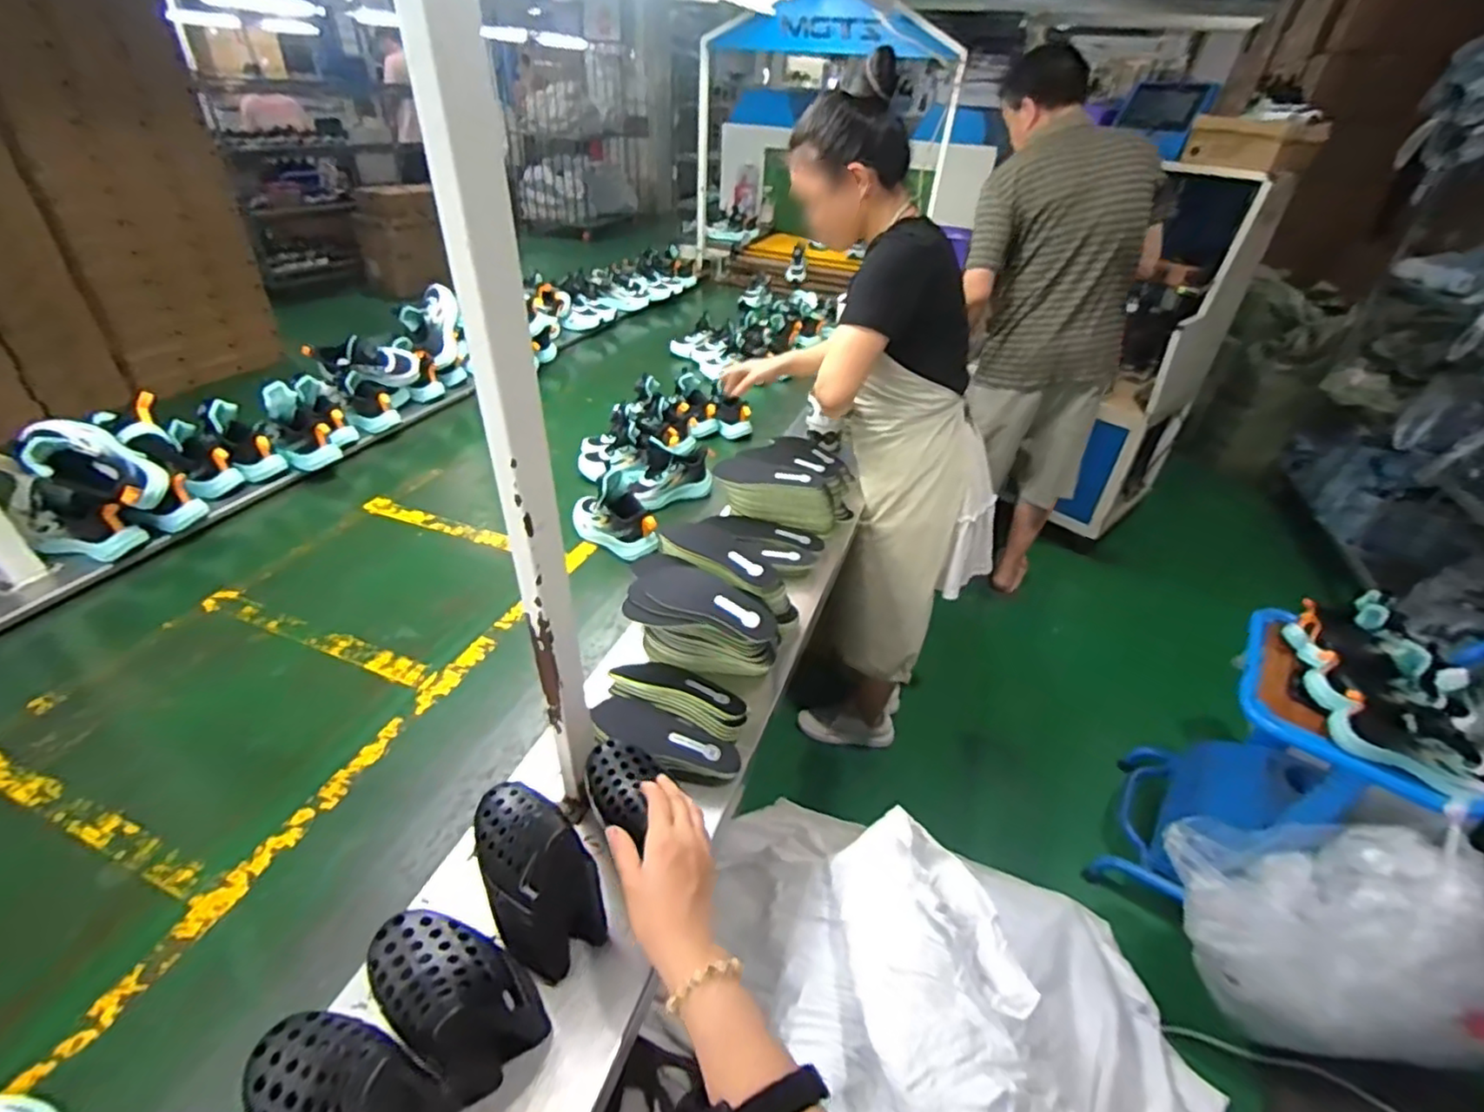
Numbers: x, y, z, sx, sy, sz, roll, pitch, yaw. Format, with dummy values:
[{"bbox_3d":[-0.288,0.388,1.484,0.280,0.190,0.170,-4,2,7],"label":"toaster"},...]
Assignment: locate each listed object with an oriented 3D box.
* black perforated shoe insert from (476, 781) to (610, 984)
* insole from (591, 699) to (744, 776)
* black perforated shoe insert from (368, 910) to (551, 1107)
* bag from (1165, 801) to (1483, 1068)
[{"bbox_3d":[-0.186,0.275,0.571,0.078,0.127,0.130,-26,45,-34],"label":"black perforated shoe insert"},{"bbox_3d":[-0.083,0.202,0.724,0.169,0.025,0.073,23,38,1],"label":"insole"},{"bbox_3d":[-0.224,0.333,0.498,0.124,0.116,0.084,28,43,30],"label":"black perforated shoe insert"},{"bbox_3d":[0.900,0.573,1.008,0.434,0.333,0.262,6,36,3],"label":"bag"}]

